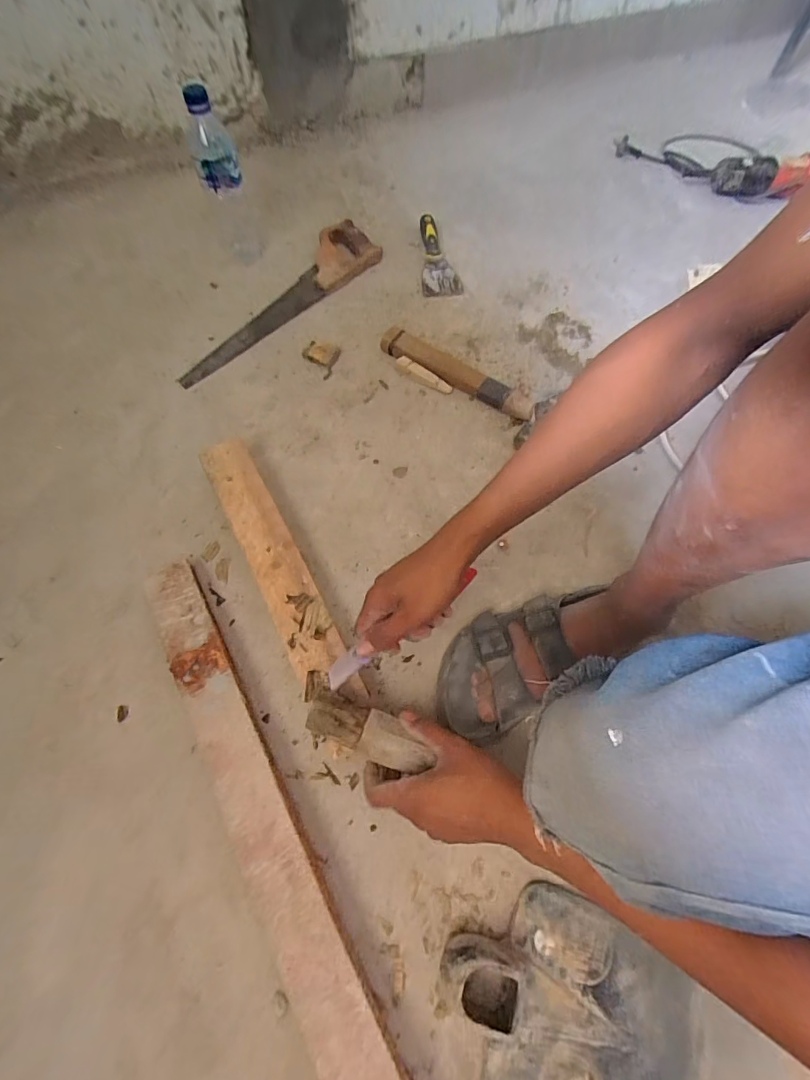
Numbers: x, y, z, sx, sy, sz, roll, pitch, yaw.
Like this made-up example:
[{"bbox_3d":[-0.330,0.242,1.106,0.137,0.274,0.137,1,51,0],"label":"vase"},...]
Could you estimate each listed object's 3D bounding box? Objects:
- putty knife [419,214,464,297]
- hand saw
[{"bbox_3d":[0.056,-0.520,0.823,0.068,0.022,0.176,-9,79,-7],"label":"putty knife"},{"bbox_3d":[-0.212,-0.414,0.753,0.094,0.042,0.442,41,70,16],"label":"hand saw"}]

